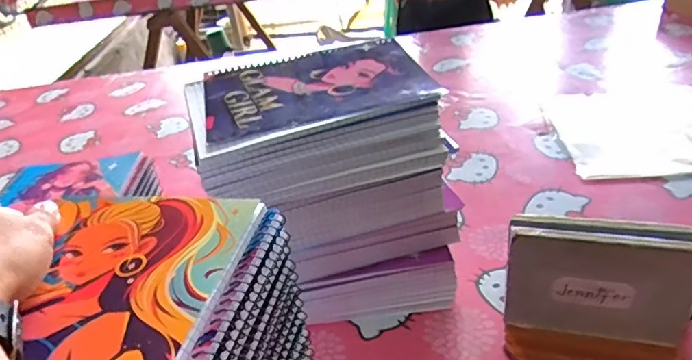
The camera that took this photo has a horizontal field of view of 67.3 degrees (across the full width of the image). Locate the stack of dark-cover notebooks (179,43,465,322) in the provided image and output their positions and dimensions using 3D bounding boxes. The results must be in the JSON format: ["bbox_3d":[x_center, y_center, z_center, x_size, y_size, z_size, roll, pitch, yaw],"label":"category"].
[{"bbox_3d":[-0.015,0.014,0.519,0.211,0.234,0.152,-12,33,-8],"label":"stack of dark-cover notebooks"}]

